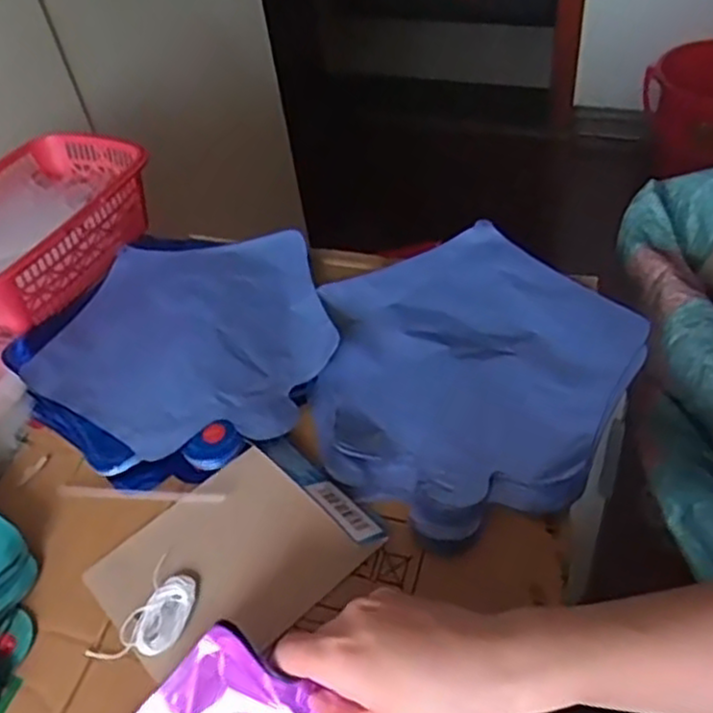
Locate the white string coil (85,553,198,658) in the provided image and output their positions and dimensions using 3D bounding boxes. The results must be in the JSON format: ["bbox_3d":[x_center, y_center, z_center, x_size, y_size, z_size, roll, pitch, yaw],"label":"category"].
[{"bbox_3d":[-0.116,0.149,0.420,0.038,0.005,0.061,19,52,24],"label":"white string coil"}]

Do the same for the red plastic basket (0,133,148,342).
[{"bbox_3d":[-0.285,-0.112,0.638,0.157,0.065,0.218,19,52,23],"label":"red plastic basket"}]

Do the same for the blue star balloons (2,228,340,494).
[{"bbox_3d":[-0.131,-0.021,0.568,0.250,0.021,0.231,31,57,31],"label":"blue star balloons"}]

